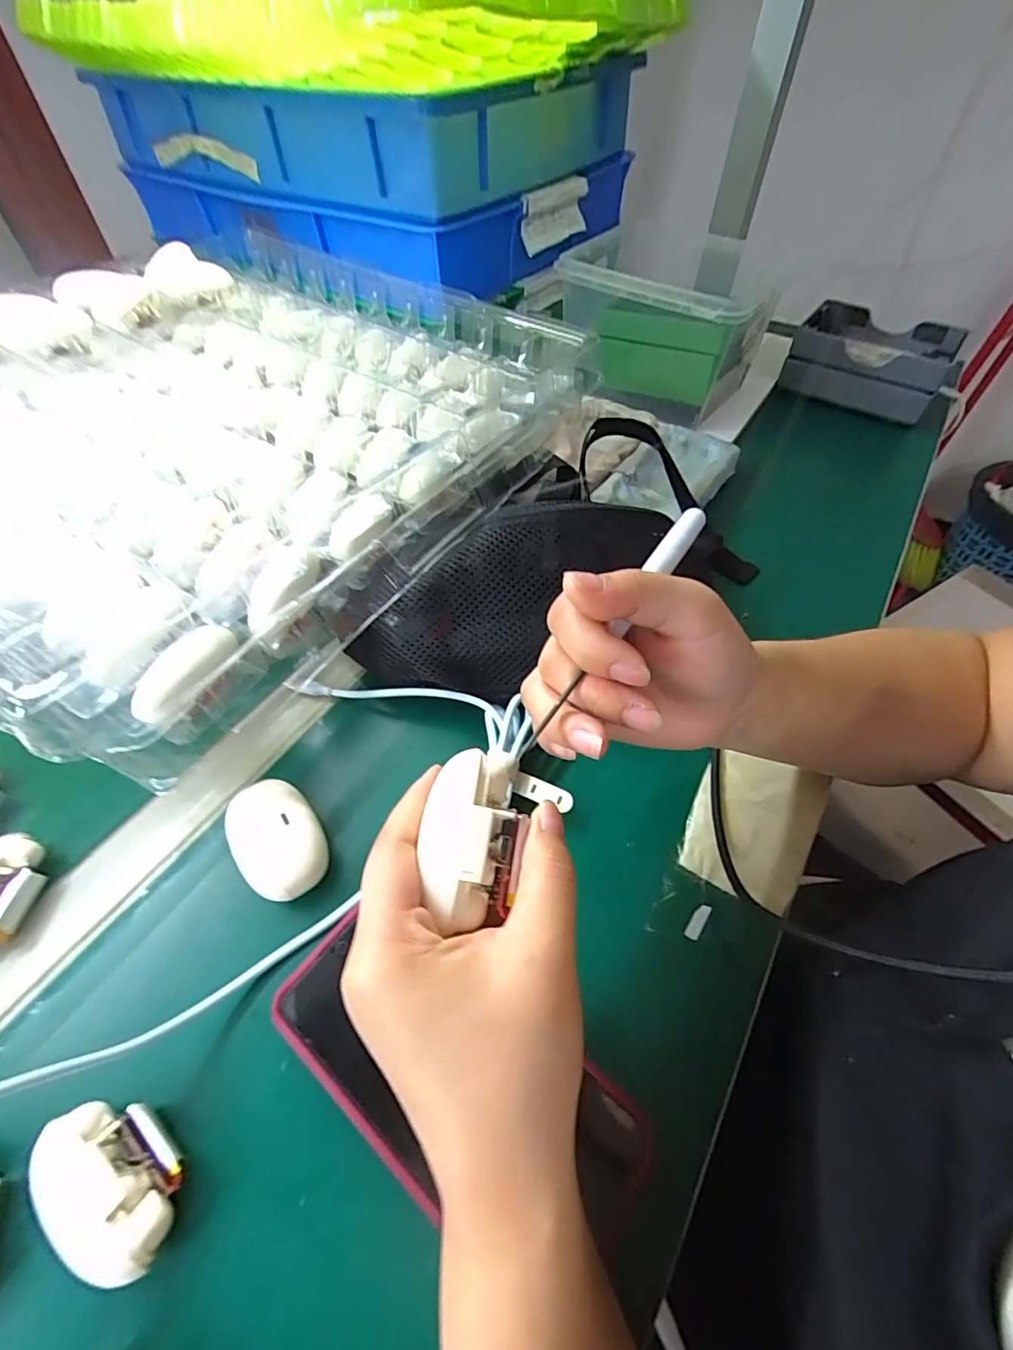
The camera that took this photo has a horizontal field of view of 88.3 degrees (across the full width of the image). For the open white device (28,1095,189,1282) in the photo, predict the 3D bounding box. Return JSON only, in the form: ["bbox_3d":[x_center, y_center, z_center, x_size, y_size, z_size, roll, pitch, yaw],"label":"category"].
[{"bbox_3d":[-0.157,0.204,0.211,0.065,0.028,0.037,35,60,23],"label":"open white device"}]

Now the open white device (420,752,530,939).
[{"bbox_3d":[-0.012,0.060,0.196,0.036,0.023,0.061,11,54,8],"label":"open white device"}]

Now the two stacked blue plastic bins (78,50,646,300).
[{"bbox_3d":[-0.150,-0.615,0.606,0.507,0.159,0.381,31,59,21],"label":"two stacked blue plastic bins"}]

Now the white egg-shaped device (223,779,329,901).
[{"bbox_3d":[-0.127,0.092,0.290,0.043,0.027,0.065,-31,59,-21],"label":"white egg-shaped device"}]

